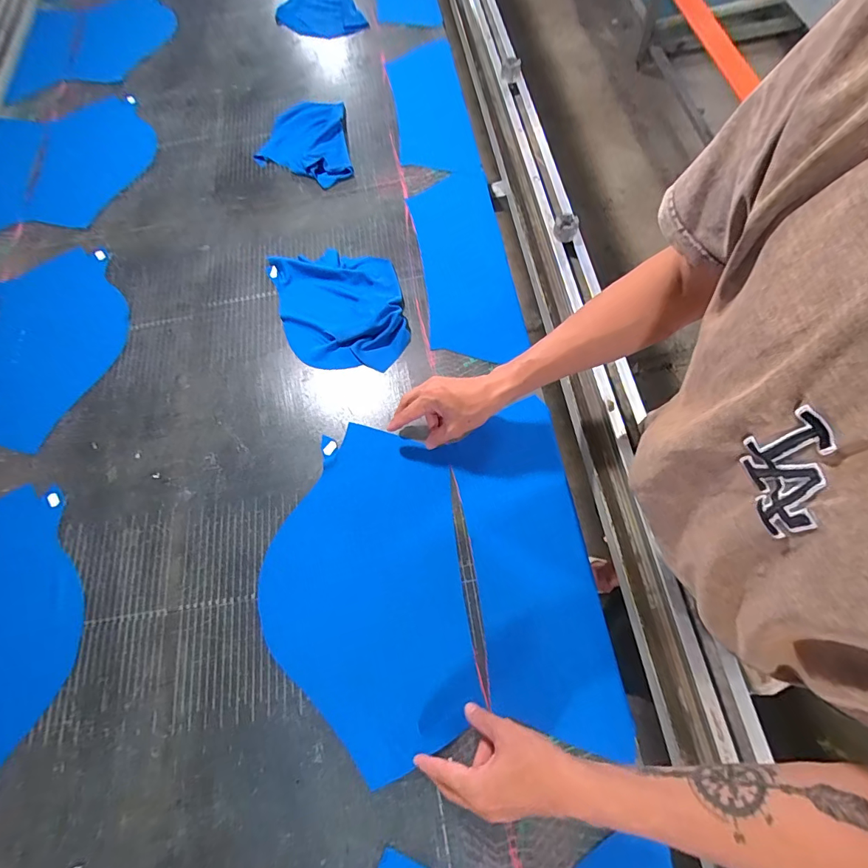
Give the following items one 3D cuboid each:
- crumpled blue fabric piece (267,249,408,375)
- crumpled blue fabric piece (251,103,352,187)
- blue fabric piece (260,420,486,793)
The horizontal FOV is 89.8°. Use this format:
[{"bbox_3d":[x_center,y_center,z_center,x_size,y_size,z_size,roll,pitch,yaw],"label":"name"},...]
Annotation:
[{"bbox_3d":[-0.156,-0.221,0.729,0.200,0.030,0.260,-20,65,-3],"label":"crumpled blue fabric piece"},{"bbox_3d":[-0.274,-0.612,0.904,0.186,0.020,0.254,-11,65,1],"label":"crumpled blue fabric piece"},{"bbox_3d":[-0.092,0.187,0.568,0.255,0.015,0.406,-9,65,2],"label":"blue fabric piece"}]

